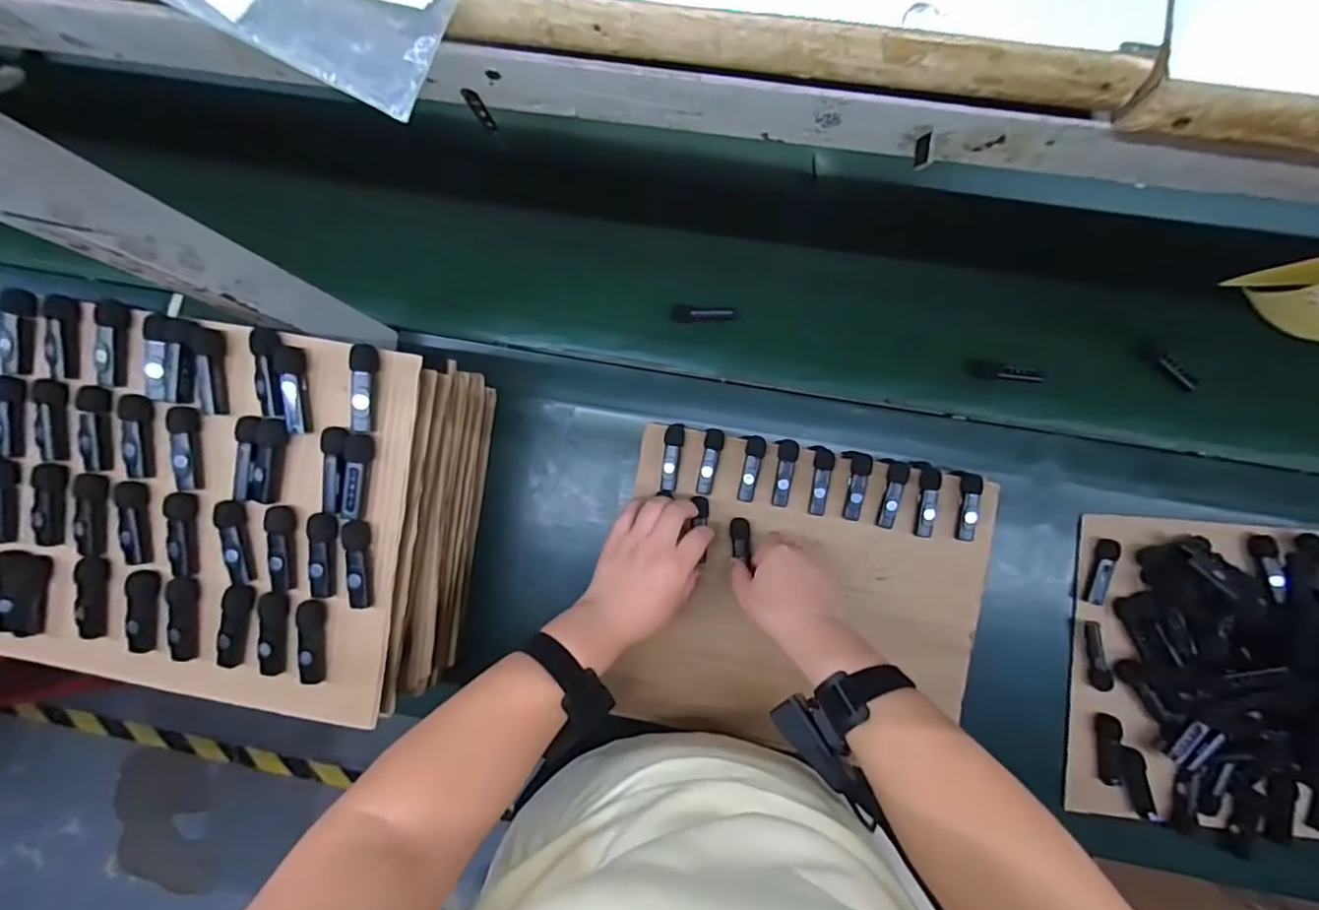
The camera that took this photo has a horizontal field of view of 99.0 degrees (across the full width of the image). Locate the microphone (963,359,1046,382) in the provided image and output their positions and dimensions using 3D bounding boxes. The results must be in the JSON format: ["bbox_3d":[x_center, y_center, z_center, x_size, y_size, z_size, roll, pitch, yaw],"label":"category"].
[{"bbox_3d":[0.353,-0.085,0.577,0.078,0.011,0.016,11,86,4],"label":"microphone"}]

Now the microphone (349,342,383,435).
[{"bbox_3d":[-0.223,-0.050,0.424,0.017,0.019,0.063,9,86,4],"label":"microphone"}]

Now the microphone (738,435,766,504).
[{"bbox_3d":[0.091,0.014,0.554,0.018,0.009,0.065,11,86,4],"label":"microphone"}]

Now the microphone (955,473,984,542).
[{"bbox_3d":[0.296,0.049,0.535,0.018,0.013,0.065,6,86,4],"label":"microphone"}]

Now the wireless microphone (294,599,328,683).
[{"bbox_3d":[-0.269,0.145,0.437,0.017,0.015,0.065,2,86,3],"label":"wireless microphone"}]

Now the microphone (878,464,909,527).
[{"bbox_3d":[0.225,0.038,0.545,0.019,0.009,0.065,15,86,4],"label":"microphone"}]

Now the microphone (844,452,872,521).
[{"bbox_3d":[0.192,0.030,0.544,0.018,0.011,0.065,10,86,4],"label":"microphone"}]

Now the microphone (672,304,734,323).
[{"bbox_3d":[0.046,-0.147,0.594,0.064,0.014,0.016,6,86,4],"label":"microphone"}]

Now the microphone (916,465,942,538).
[{"bbox_3d":[0.260,0.045,0.543,0.020,0.011,0.068,6,86,4],"label":"microphone"}]

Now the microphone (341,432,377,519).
[{"bbox_3d":[-0.229,0.016,0.428,0.017,0.013,0.064,5,86,4],"label":"microphone"}]

